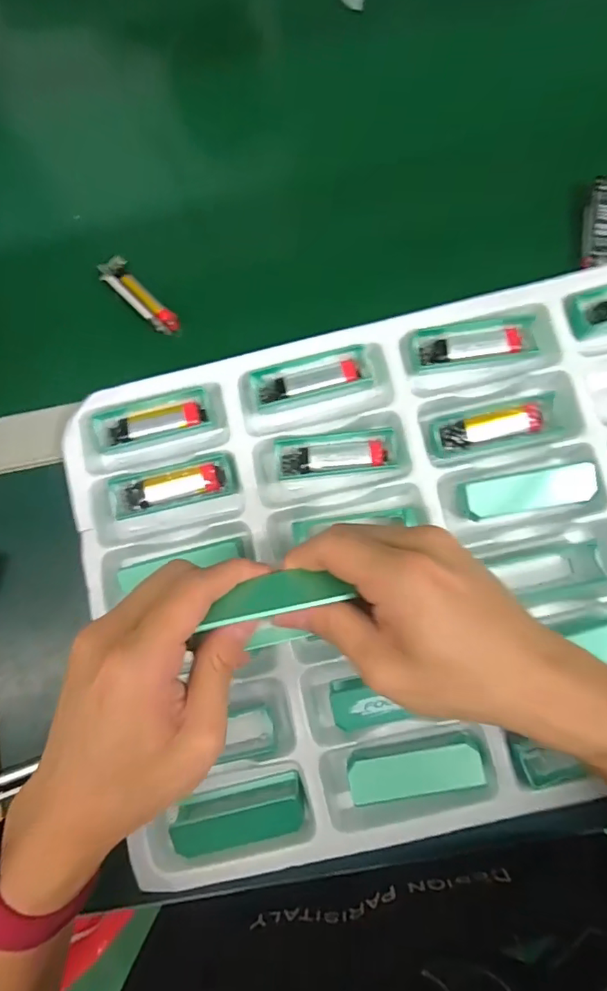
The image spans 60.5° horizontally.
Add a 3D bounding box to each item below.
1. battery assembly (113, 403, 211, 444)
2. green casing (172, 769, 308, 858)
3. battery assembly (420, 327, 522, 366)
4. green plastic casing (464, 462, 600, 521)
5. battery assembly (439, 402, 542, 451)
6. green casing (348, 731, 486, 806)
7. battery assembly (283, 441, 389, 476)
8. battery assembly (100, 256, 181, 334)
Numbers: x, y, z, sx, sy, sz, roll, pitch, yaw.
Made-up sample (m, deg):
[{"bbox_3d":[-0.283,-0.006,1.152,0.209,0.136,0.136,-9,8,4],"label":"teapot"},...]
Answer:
[{"bbox_3d":[-0.100,-0.050,0.357,0.066,0.009,0.018,-13,83,1],"label":"battery assembly"},{"bbox_3d":[-0.038,0.199,0.323,0.080,0.023,0.028,-15,83,1],"label":"green casing"},{"bbox_3d":[0.111,-0.100,0.348,0.065,0.007,0.016,-7,83,2],"label":"battery assembly"},{"bbox_3d":[0.142,-0.003,0.327,0.076,0.012,0.024,-10,83,1],"label":"green plastic casing"},{"bbox_3d":[0.124,-0.045,0.344,0.064,0.011,0.018,-13,83,1],"label":"battery assembly"},{"bbox_3d":[0.068,0.164,0.310,0.080,0.008,0.025,-12,83,1],"label":"green casing"},{"bbox_3d":[0.020,-0.025,0.348,0.069,0.008,0.016,-5,83,2],"label":"battery assembly"},{"bbox_3d":[-0.122,-0.147,0.383,0.021,0.014,0.072,-42,83,-2],"label":"battery assembly"}]

